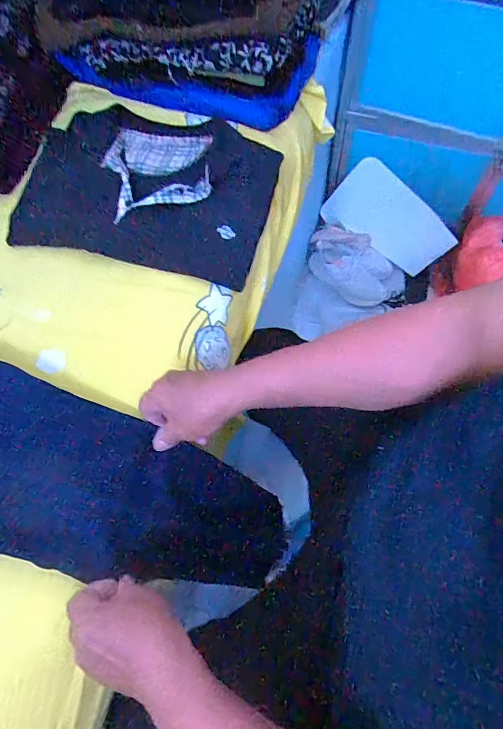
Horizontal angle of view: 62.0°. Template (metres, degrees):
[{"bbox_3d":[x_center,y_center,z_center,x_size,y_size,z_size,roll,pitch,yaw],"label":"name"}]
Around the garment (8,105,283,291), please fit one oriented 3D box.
[{"bbox_3d":[-0.149,-0.257,0.599,0.326,0.056,0.245,12,68,8],"label":"garment"}]

